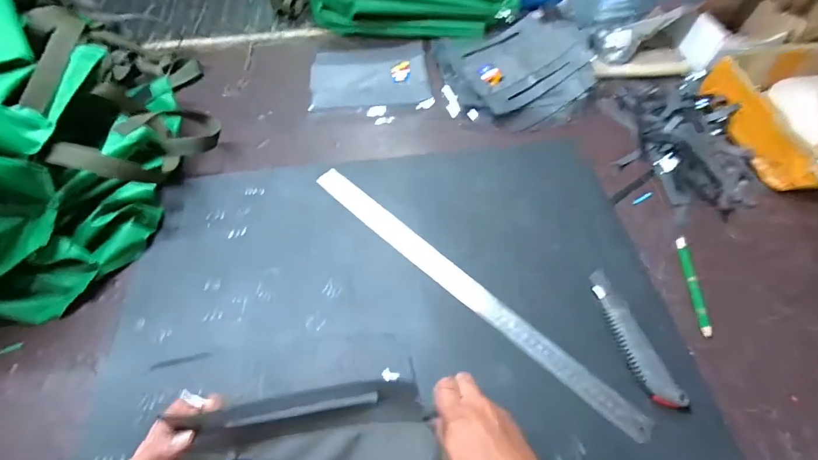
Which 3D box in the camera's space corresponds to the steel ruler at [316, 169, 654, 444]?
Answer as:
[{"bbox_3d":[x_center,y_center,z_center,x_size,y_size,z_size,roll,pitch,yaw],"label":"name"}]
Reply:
[{"bbox_3d":[0.056,0.060,0.505,0.507,0.007,0.040,38,65,25],"label":"steel ruler"}]

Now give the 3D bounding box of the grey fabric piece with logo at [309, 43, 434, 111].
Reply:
[{"bbox_3d":[-0.076,-0.301,0.772,0.222,0.016,0.179,-5,55,-1],"label":"grey fabric piece with logo"}]

